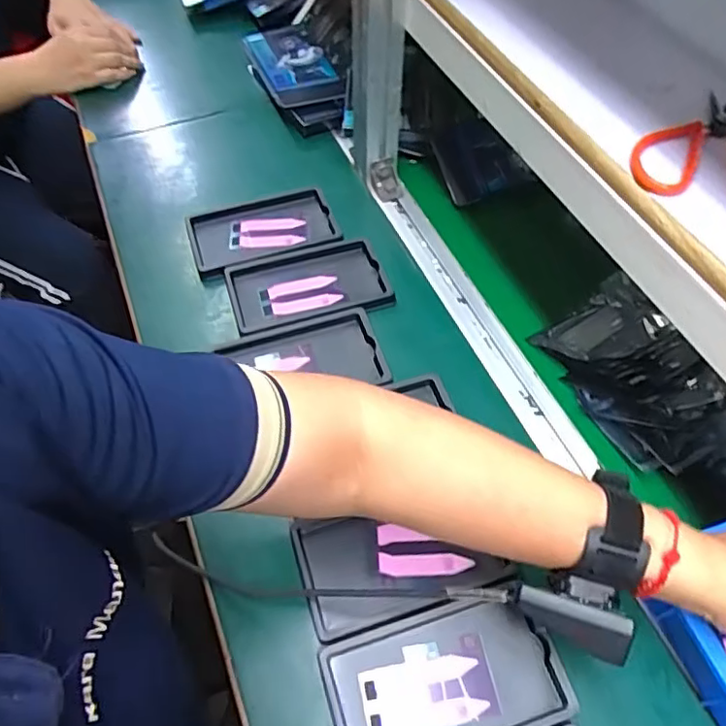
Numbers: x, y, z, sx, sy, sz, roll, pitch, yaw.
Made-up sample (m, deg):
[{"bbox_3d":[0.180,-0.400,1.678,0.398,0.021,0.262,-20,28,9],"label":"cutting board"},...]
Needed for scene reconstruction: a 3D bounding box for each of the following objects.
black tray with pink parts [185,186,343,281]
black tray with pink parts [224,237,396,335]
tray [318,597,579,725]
[{"bbox_3d":[-0.111,-0.147,0.658,0.156,0.017,0.097,-17,58,-12],"label":"black tray with pink parts"},{"bbox_3d":[-0.057,-0.080,0.619,0.158,0.026,0.094,-10,57,-8],"label":"black tray with pink parts"},{"bbox_3d":[0.056,0.224,0.414,0.157,0.015,0.094,-14,57,-11],"label":"tray"}]

